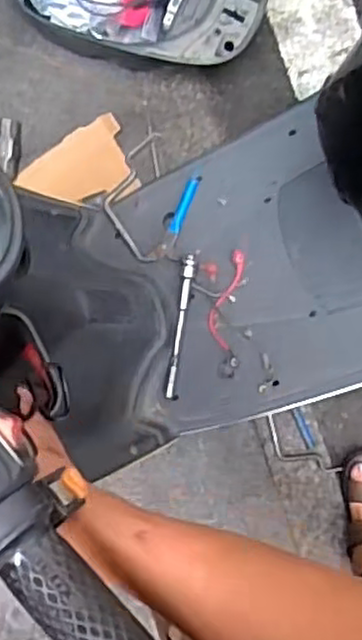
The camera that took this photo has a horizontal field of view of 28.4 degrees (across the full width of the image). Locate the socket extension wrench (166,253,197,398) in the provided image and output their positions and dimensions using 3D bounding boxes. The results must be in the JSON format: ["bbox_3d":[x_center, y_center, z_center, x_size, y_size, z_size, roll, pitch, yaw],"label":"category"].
[{"bbox_3d":[0.001,0.008,1.021,0.019,0.028,0.206,8,87,9],"label":"socket extension wrench"}]

